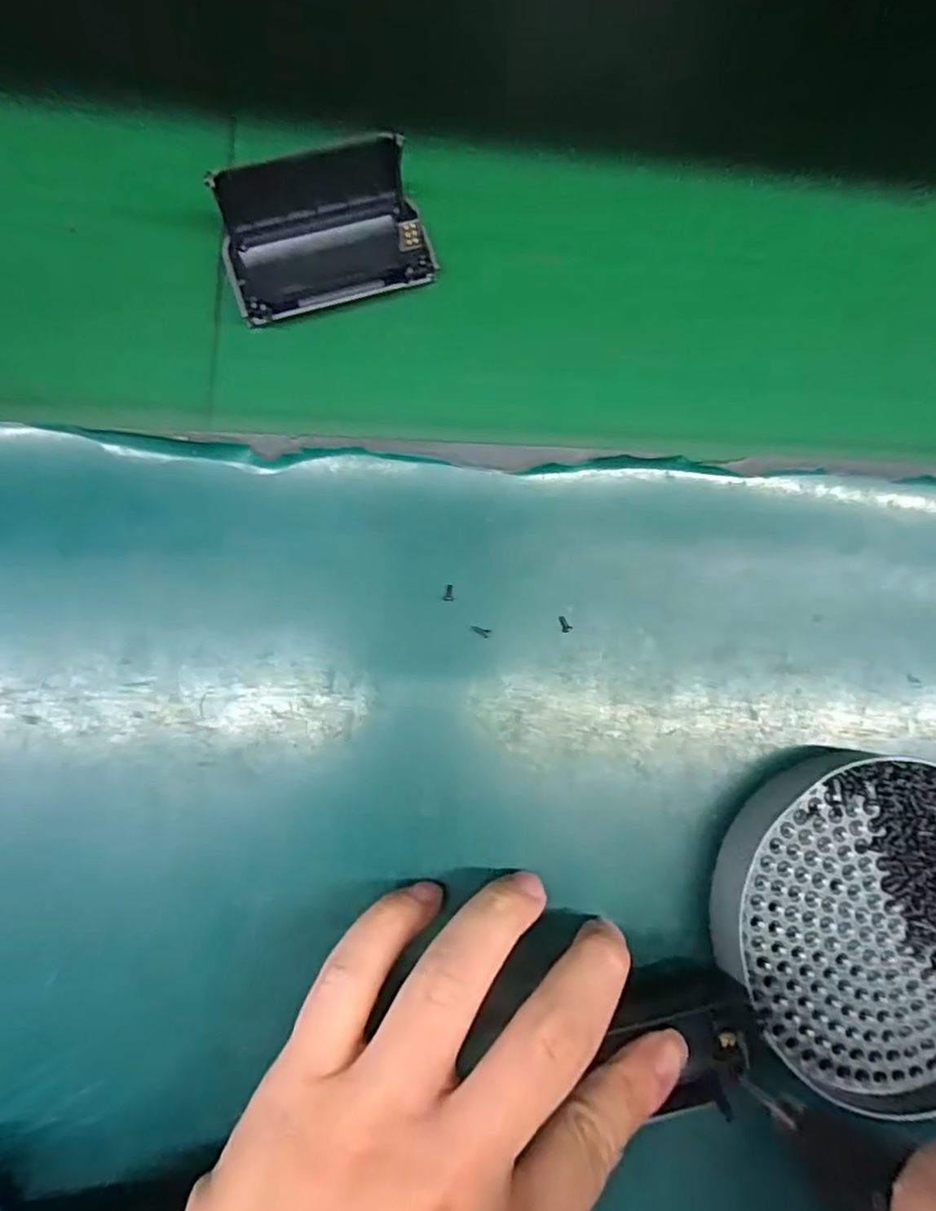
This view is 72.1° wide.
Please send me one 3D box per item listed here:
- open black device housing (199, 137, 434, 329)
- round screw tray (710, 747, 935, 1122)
[{"bbox_3d":[-0.054,-0.141,0.240,0.073,0.012,0.053,-17,85,-8],"label":"open black device housing"},{"bbox_3d":[0.144,0.113,0.228,0.112,0.022,0.110,0,86,-7],"label":"round screw tray"}]

